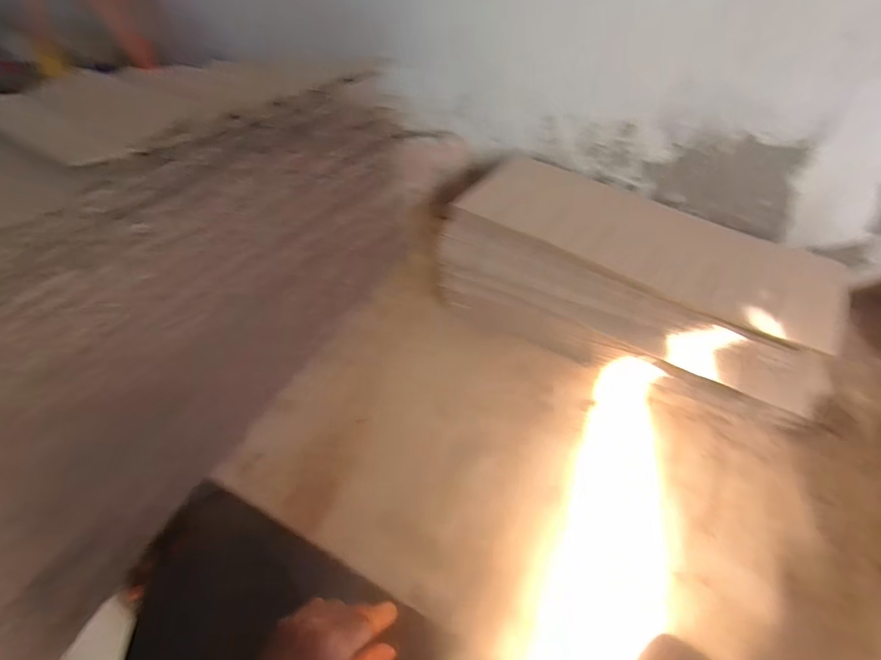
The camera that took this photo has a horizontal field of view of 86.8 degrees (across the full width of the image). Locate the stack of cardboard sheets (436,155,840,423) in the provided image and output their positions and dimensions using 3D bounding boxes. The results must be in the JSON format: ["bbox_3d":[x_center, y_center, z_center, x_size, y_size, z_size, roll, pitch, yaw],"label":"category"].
[{"bbox_3d":[0.275,-0.074,0.695,0.530,0.125,0.265,23,53,18],"label":"stack of cardboard sheets"}]

